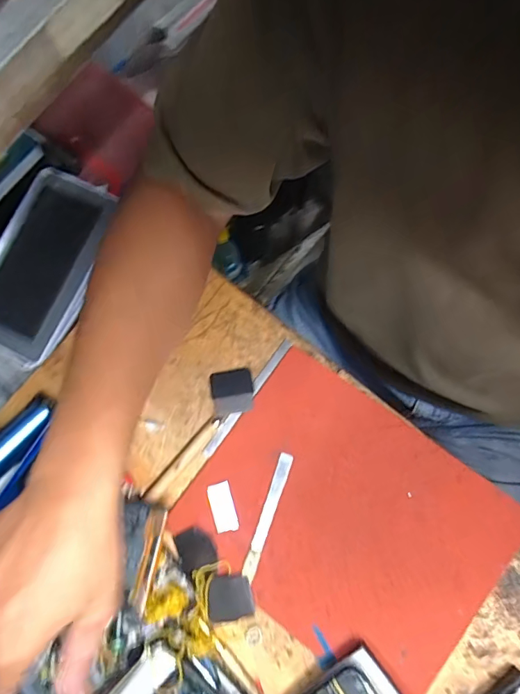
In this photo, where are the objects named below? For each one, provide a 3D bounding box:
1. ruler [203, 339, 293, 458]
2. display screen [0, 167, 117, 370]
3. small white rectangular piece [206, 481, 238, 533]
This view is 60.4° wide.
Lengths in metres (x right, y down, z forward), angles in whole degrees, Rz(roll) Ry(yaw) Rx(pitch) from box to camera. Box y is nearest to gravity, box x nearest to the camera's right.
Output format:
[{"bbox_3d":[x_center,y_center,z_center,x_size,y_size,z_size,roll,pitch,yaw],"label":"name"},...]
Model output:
[{"bbox_3d":[-0.012,0.046,0.416,0.011,0.005,0.130,34,82,22],"label":"ruler"},{"bbox_3d":[-0.216,-0.082,0.442,0.104,0.013,0.185,25,88,2],"label":"display screen"},{"bbox_3d":[-0.034,0.143,0.400,0.021,0.004,0.041,-17,76,2],"label":"small white rectangular piece"}]

